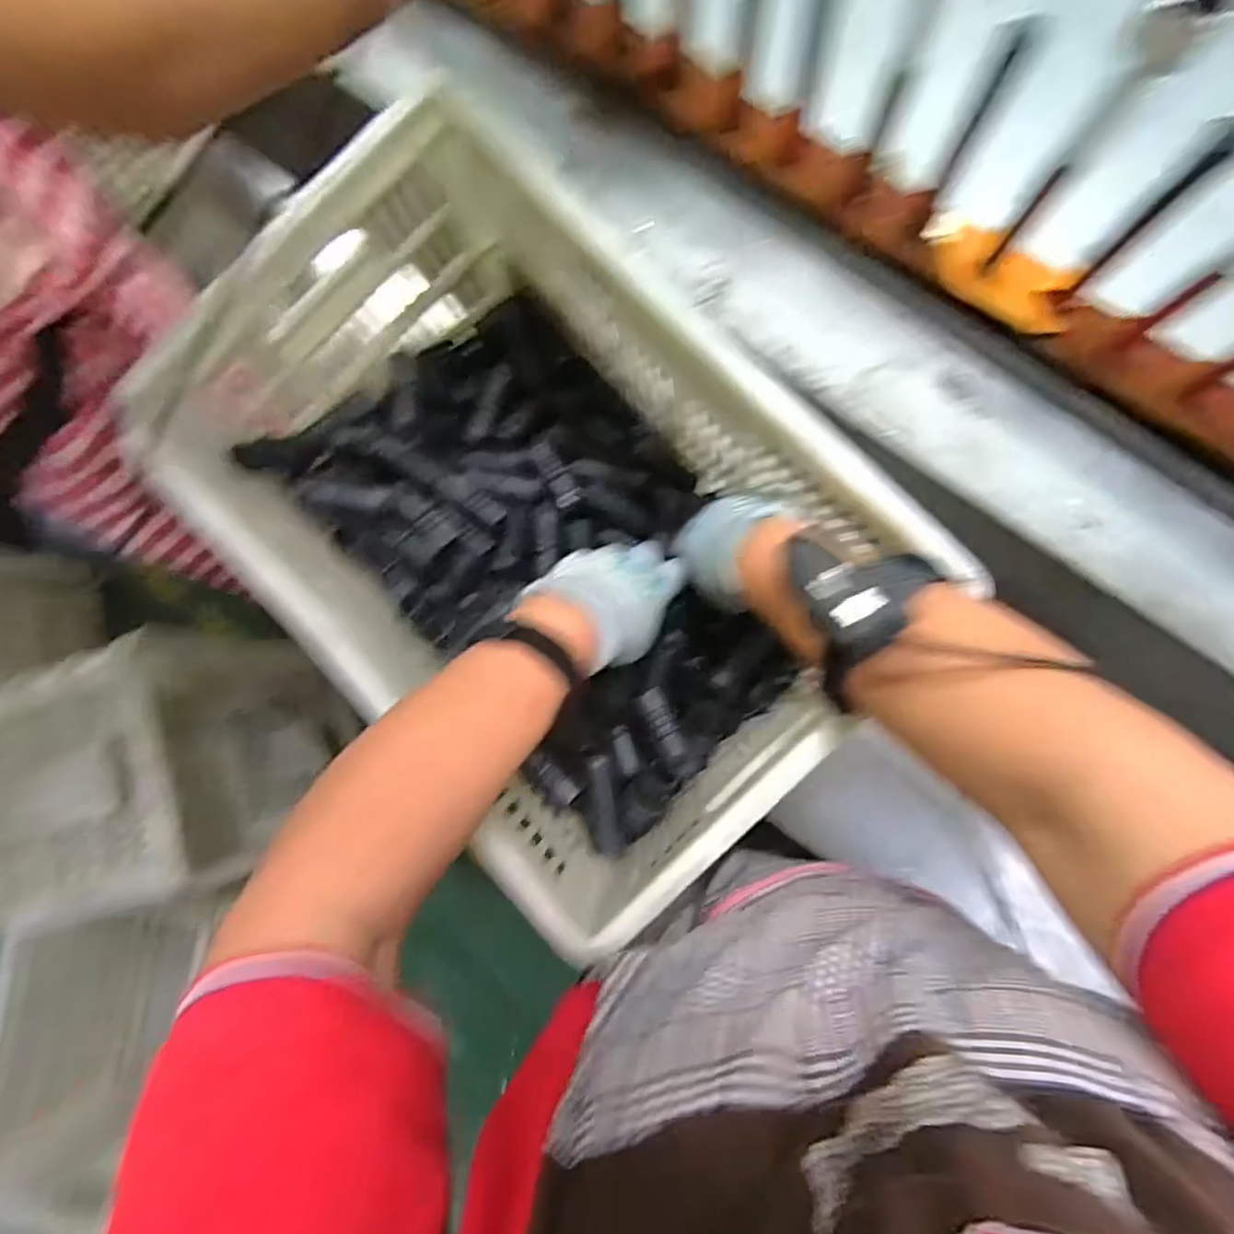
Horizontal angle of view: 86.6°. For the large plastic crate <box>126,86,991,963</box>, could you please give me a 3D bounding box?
[{"bbox_3d":[-0.055,-0.063,0.497,0.467,0.222,0.305,45,90,8],"label":"large plastic crate"}]

